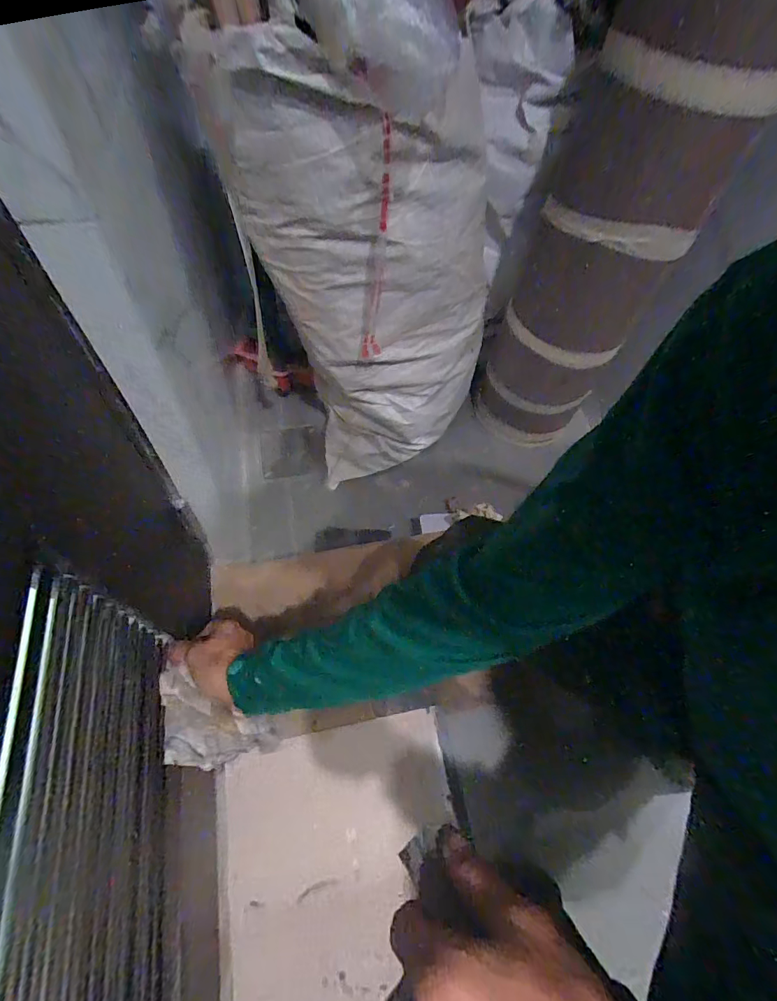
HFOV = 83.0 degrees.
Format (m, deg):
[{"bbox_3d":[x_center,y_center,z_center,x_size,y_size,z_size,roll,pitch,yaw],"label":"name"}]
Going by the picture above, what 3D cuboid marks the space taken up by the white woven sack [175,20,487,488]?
[{"bbox_3d":[-0.005,-0.288,0.669,0.228,0.592,0.315,35,62,13],"label":"white woven sack"}]

